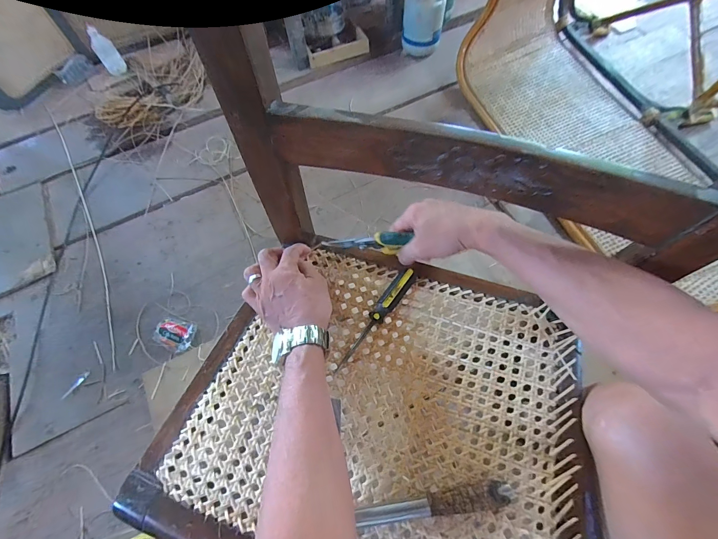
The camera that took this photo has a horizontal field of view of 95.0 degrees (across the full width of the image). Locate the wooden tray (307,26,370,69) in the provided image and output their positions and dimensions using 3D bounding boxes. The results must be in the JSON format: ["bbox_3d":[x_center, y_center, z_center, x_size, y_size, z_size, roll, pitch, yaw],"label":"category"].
[{"bbox_3d":[-0.084,-0.896,1.338,0.259,0.050,0.105,-19,64,-7],"label":"wooden tray"}]

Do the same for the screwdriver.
[{"bbox_3d":[0.024,0.060,0.429,0.023,0.023,0.161,35,70,17],"label":"screwdriver"}]

